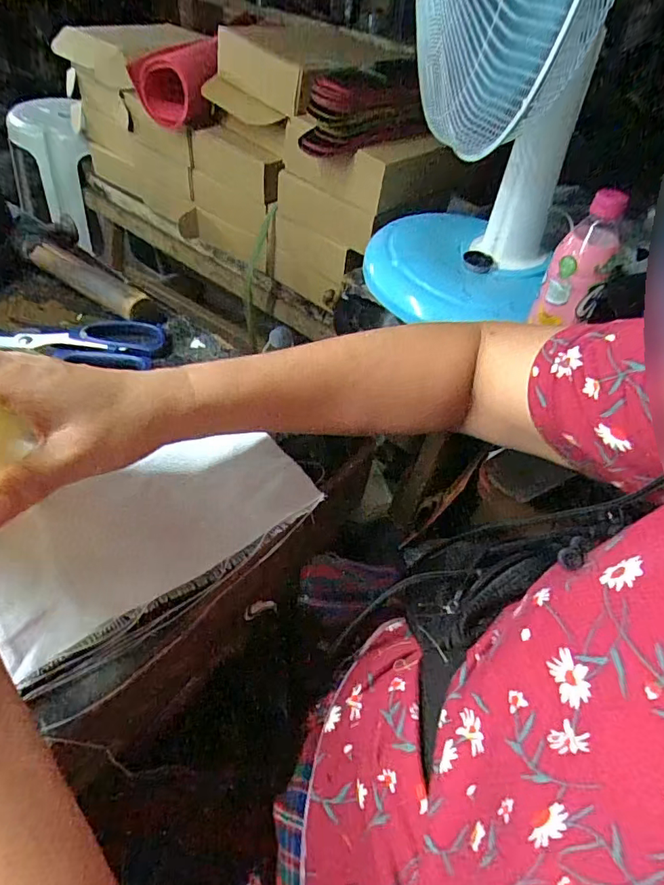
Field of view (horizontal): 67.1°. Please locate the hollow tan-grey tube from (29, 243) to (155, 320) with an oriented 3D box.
[{"bbox_3d":[-0.220,-0.147,0.457,0.152,0.023,0.028,27,49,18],"label":"hollow tan-grey tube"}]

